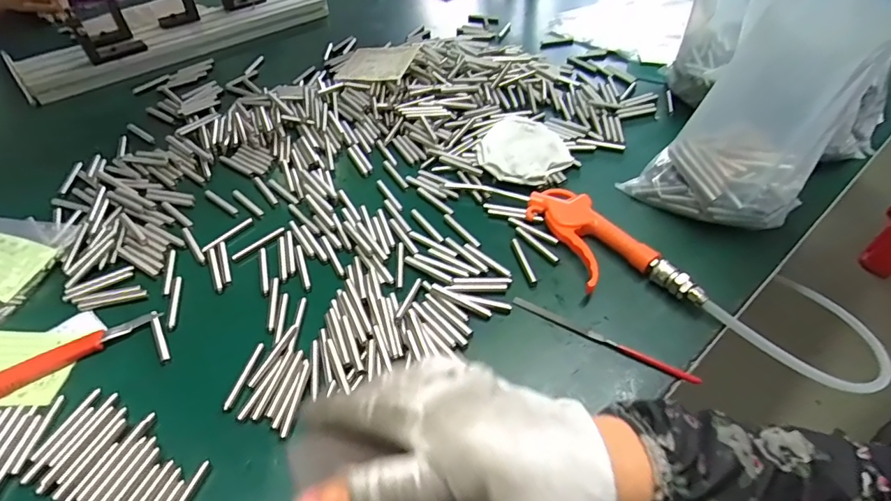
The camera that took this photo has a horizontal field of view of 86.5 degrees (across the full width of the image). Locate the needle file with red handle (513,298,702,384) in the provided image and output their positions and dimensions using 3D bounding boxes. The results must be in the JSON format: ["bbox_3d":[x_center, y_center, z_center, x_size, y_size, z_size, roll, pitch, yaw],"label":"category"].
[{"bbox_3d":[0.128,0.073,0.394,0.155,0.004,0.010,24,52,24],"label":"needle file with red handle"}]

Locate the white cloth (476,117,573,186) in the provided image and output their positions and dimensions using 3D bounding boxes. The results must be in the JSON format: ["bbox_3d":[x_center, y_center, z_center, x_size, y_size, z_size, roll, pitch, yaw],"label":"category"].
[{"bbox_3d":[0.088,-0.117,0.555,0.101,0.029,0.101,-15,47,-11],"label":"white cloth"}]

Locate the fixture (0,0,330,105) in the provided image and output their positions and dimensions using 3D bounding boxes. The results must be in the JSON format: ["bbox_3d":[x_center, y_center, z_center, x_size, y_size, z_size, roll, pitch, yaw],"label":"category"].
[{"bbox_3d":[-0.422,-0.368,0.766,0.111,0.087,0.483,34,56,30],"label":"fixture"}]

